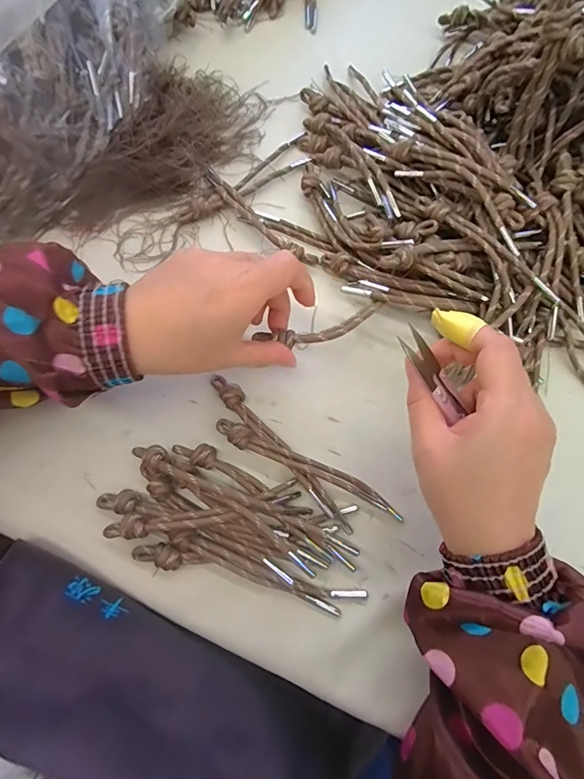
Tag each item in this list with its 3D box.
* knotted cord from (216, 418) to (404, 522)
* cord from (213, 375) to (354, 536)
[{"bbox_3d":[0.012,0.055,0.290,0.142,0.021,0.014,23,75,6],"label":"knotted cord"},{"bbox_3d":[-0.010,0.044,0.294,0.016,0.016,0.146,-38,78,-11],"label":"cord"}]

